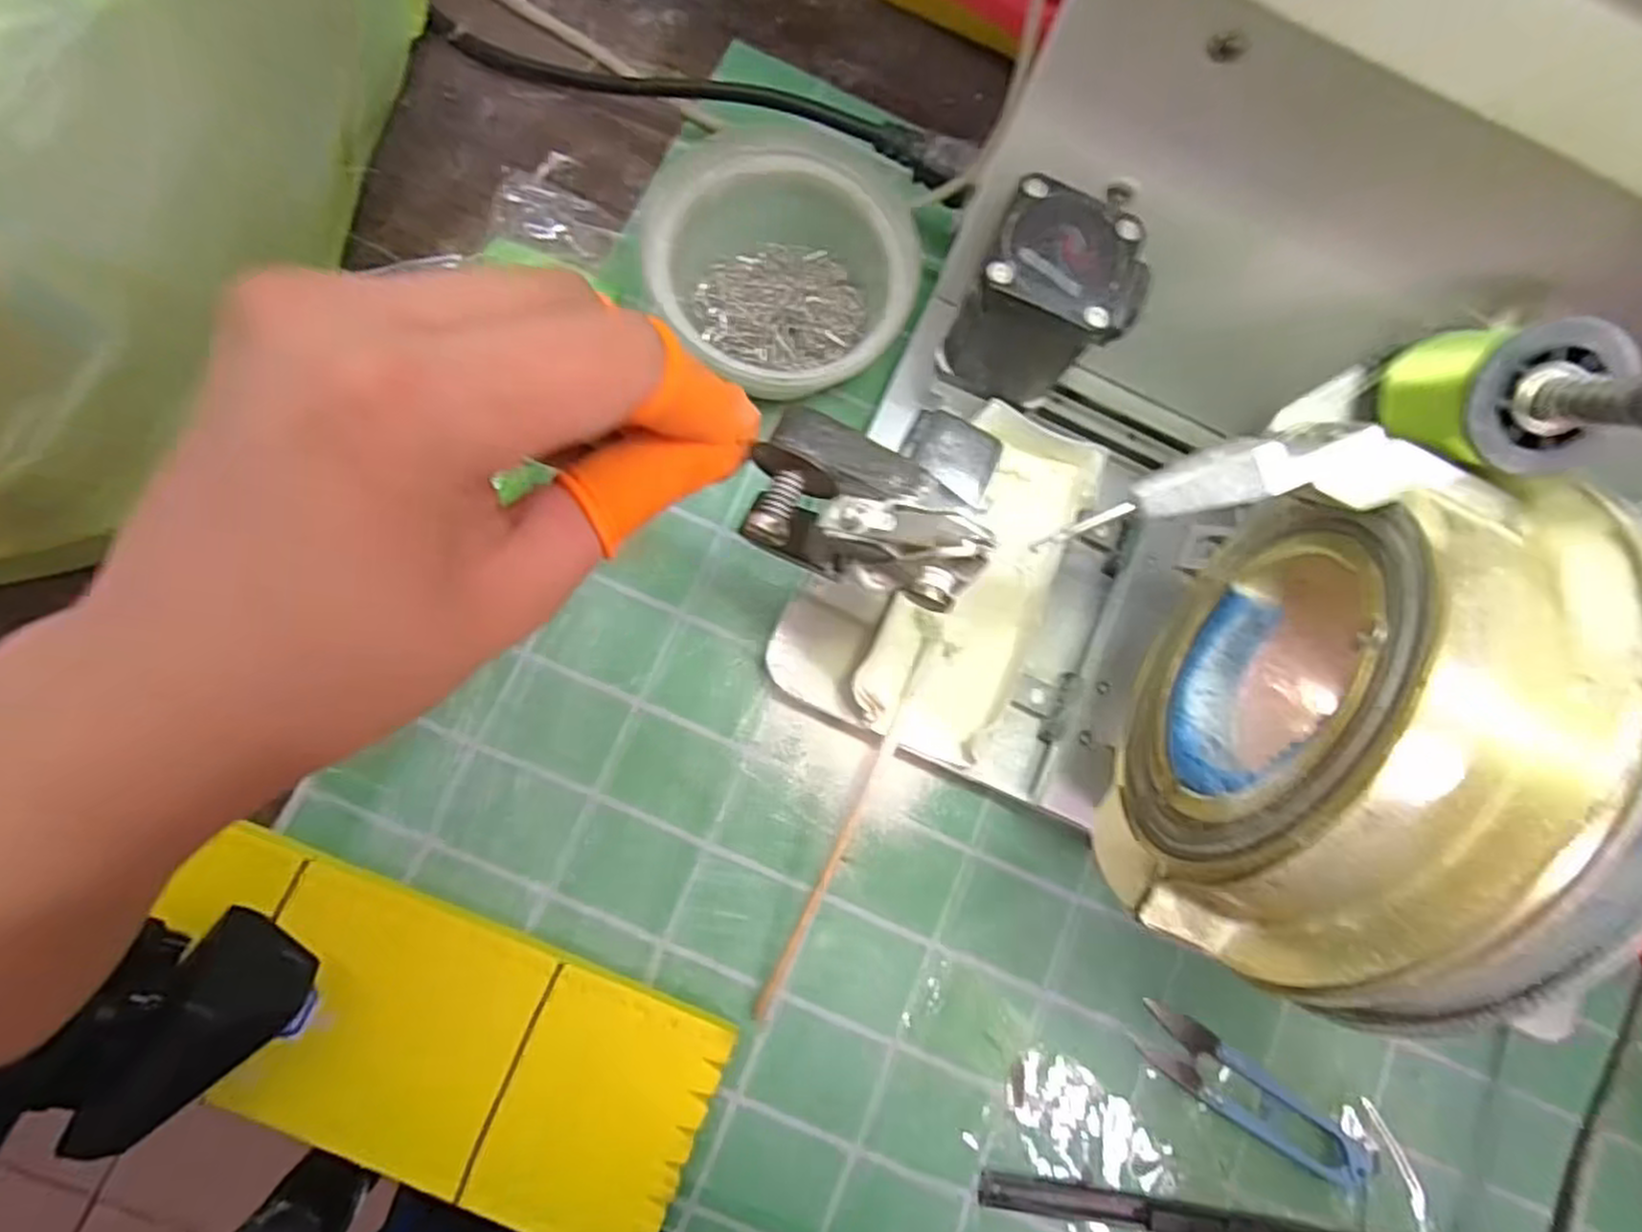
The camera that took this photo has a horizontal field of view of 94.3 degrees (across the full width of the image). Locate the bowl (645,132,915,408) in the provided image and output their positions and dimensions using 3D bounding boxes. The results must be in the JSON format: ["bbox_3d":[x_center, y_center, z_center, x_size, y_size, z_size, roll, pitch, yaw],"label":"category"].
[{"bbox_3d":[-0.018,-0.133,0.303,0.099,0.054,0.092,1,82,-5],"label":"bowl"}]

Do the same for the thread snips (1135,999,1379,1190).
[{"bbox_3d":[0.173,0.190,0.296,0.106,0.010,0.024,33,80,0],"label":"thread snips"}]

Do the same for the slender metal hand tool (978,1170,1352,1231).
[{"bbox_3d":[0.142,0.230,0.287,0.166,0.007,0.013,11,81,-4],"label":"slender metal hand tool"}]

